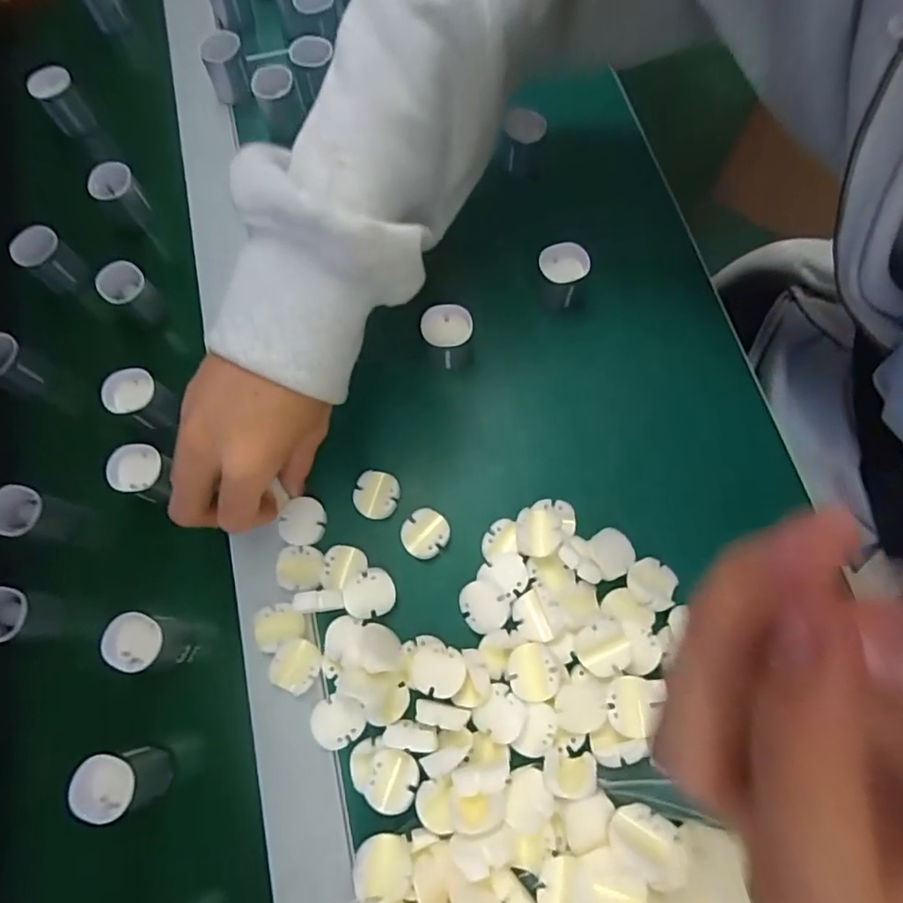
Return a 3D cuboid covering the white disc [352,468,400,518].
[{"bbox_3d":[-0.044,0.026,0.335,0.025,0.006,0.028,16,73,6],"label":"white disc"}]

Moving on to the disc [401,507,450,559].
[{"bbox_3d":[-0.015,0.047,0.328,0.025,0.005,0.029,43,78,13],"label":"disc"}]

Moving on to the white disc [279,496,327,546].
[{"bbox_3d":[-0.086,0.041,0.329,0.026,0.005,0.026,0,72,1],"label":"white disc"}]

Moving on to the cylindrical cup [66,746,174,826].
[{"bbox_3d":[-0.167,0.166,0.284,0.031,0.037,0.030,0,72,1],"label":"cylindrical cup"}]

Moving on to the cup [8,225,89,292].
[{"bbox_3d":[-0.274,-0.131,0.385,0.027,0.035,0.029,0,72,1],"label":"cup"}]

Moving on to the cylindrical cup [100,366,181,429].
[{"bbox_3d":[-0.195,-0.033,0.357,0.031,0.034,0.030,0,72,1],"label":"cylindrical cup"}]

